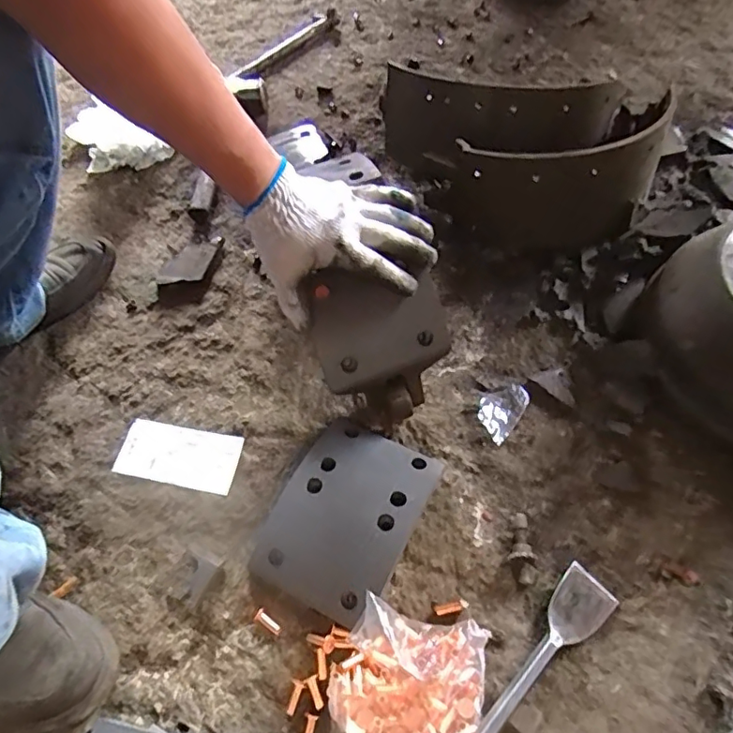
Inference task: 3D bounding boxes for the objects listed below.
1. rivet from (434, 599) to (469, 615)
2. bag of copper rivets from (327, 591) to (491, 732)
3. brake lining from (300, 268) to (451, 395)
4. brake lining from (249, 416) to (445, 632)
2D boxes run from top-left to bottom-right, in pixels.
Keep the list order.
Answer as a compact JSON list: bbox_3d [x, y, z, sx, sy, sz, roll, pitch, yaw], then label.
[{"bbox_3d":[0.078,0.221,0.494,0.032,0.007,0.008,-15,59,-6],"label":"rivet"},{"bbox_3d":[0.034,0.264,0.446,0.121,0.048,0.109,10,60,9],"label":"bag of copper rivets"},{"bbox_3d":[0.010,-0.043,0.536,0.131,0.026,0.119,-16,98,3],"label":"brake lining"},{"bbox_3d":[-0.020,0.144,0.531,0.132,0.033,0.179,25,63,17],"label":"brake lining"}]

